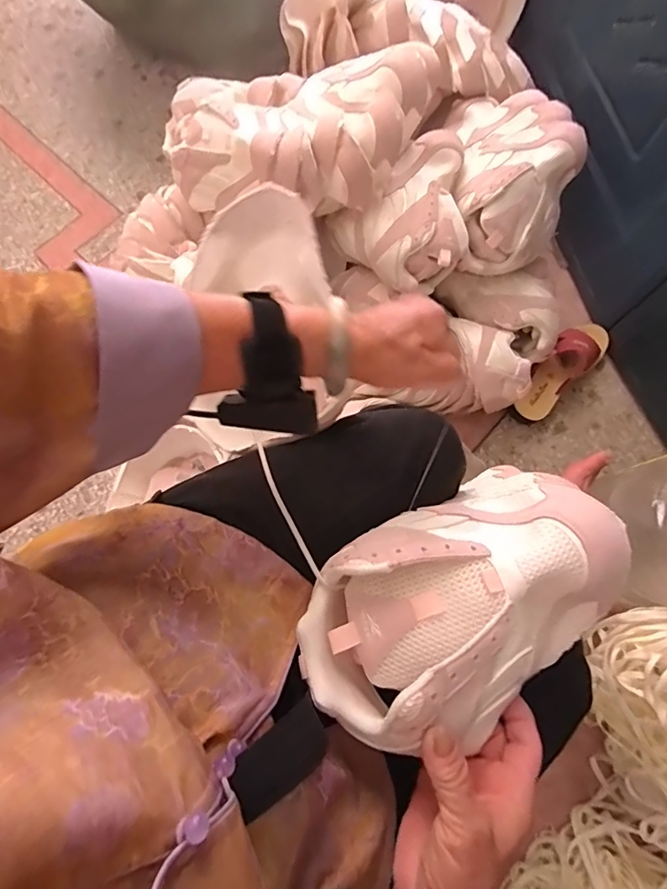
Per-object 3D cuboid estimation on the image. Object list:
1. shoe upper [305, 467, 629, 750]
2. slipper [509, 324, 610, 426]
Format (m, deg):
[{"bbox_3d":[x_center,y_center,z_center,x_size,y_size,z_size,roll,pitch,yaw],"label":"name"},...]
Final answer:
[{"bbox_3d":[0.083,0.109,0.325,0.224,0.076,0.132,-28,76,-7],"label":"shoe upper"},{"bbox_3d":[0.405,-0.137,0.842,0.221,0.090,0.078,-42,78,-10],"label":"slipper"}]

